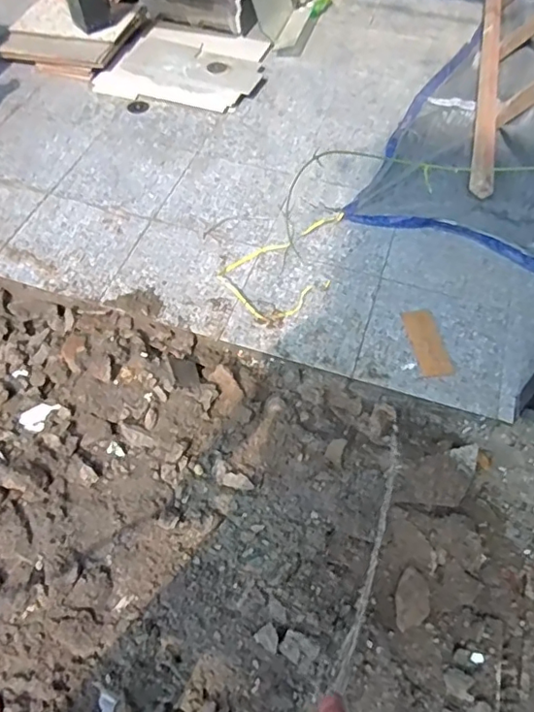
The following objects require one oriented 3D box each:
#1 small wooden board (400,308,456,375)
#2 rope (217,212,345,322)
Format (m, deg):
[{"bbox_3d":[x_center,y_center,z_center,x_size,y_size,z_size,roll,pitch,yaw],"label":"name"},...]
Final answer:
[{"bbox_3d":[0.470,-0.042,1.596,0.092,0.013,0.234,-5,60,-4],"label":"small wooden board"},{"bbox_3d":[0.109,-0.307,1.767,0.507,0.013,0.278,-35,66,-20],"label":"rope"}]

